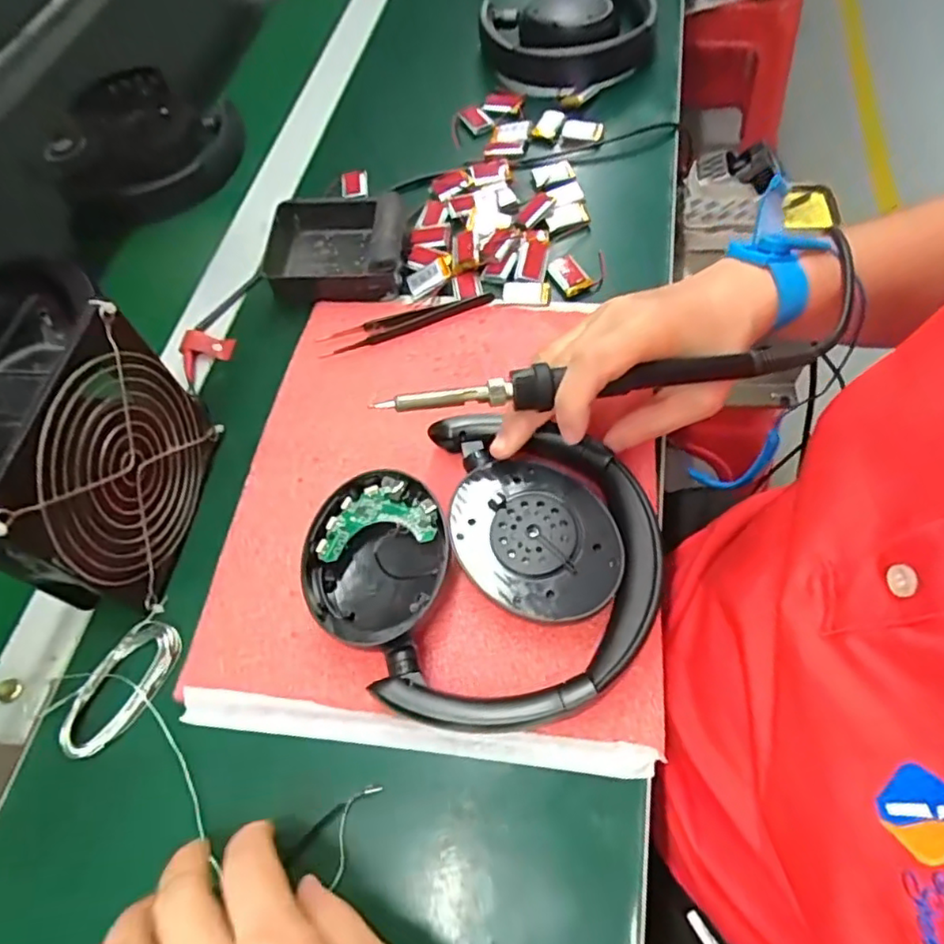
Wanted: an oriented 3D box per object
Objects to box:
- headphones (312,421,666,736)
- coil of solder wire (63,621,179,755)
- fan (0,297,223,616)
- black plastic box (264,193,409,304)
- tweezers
[{"bbox_3d":[0.008,0.043,0.313,0.155,0.036,0.153,-2,61,3],"label":"headphones"},{"bbox_3d":[-0.176,0.107,0.316,0.034,0.008,0.070,24,66,20],"label":"coil of solder wire"},{"bbox_3d":[-0.193,-0.004,0.319,0.052,0.113,0.123,1,61,8],"label":"fan"},{"bbox_3d":[-0.099,-0.161,0.457,0.106,0.038,0.090,-5,60,5],"label":"black plastic box"},{"bbox_3d":[-0.044,-0.100,0.419,0.116,0.010,0.018,-17,59,-2],"label":"tweezers"}]

